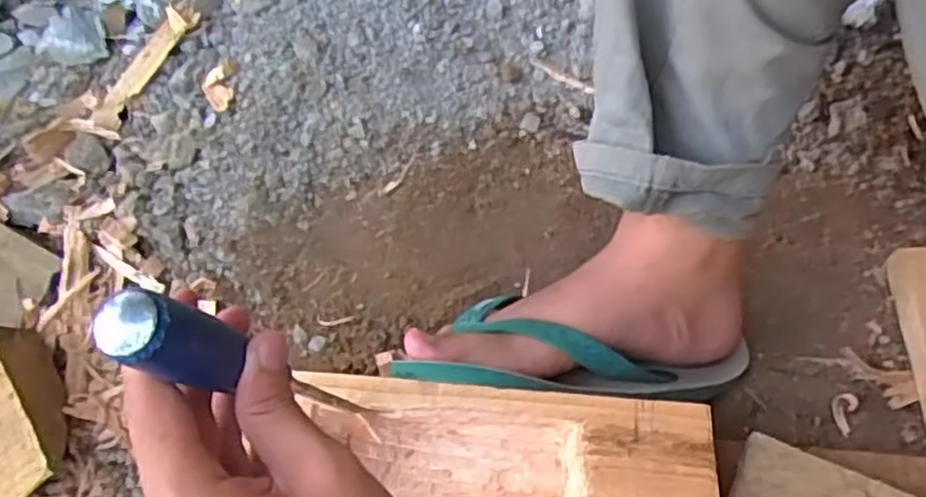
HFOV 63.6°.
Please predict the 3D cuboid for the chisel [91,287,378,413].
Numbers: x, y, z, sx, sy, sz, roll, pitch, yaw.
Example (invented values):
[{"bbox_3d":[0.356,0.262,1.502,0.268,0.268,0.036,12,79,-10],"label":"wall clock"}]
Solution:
[{"bbox_3d":[-0.082,0.058,0.333,0.030,0.258,0.022,30,78,13],"label":"chisel"}]

